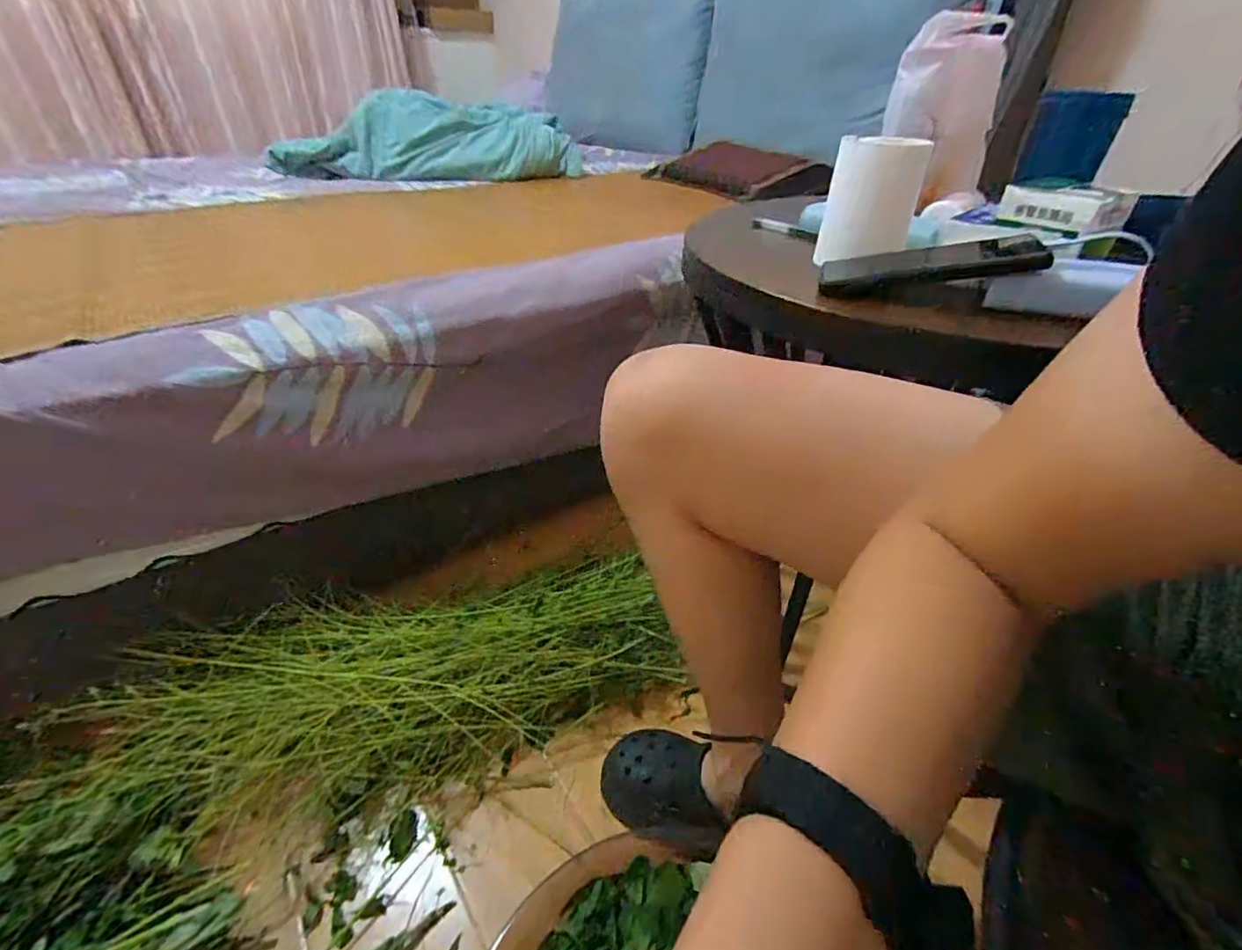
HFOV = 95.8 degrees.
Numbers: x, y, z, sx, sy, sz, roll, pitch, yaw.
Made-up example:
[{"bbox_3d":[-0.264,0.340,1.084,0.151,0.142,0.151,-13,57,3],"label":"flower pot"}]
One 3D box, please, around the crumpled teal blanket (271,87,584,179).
[{"bbox_3d":[-0.521,-0.948,1.577,0.821,0.183,0.247,-5,37,-7],"label":"crumpled teal blanket"}]

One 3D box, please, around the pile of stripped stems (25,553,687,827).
[{"bbox_3d":[-0.290,0.270,0.718,0.685,0.150,0.201,-13,39,-17],"label":"pile of stripped stems"}]

